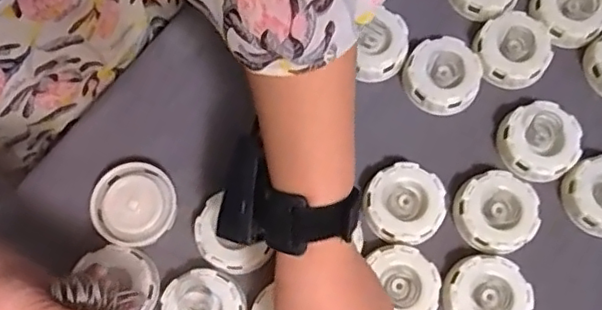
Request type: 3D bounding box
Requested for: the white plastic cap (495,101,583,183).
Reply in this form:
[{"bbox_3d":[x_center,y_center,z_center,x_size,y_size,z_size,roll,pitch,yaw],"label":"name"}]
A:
[{"bbox_3d":[0.200,-0.010,0.507,0.068,0.024,0.063,0,75,1],"label":"white plastic cap"}]

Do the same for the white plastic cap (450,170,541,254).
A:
[{"bbox_3d":[0.157,0.046,0.486,0.065,0.024,0.063,0,75,1],"label":"white plastic cap"}]

